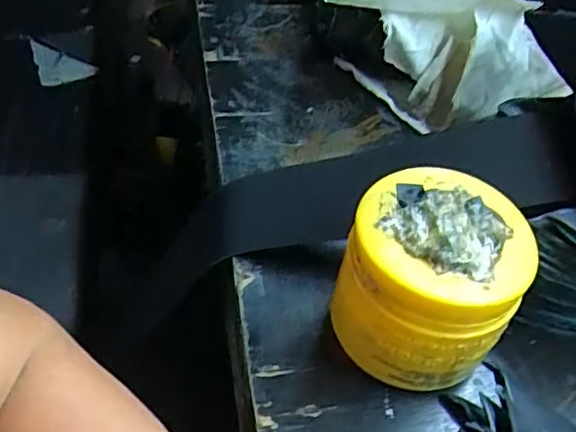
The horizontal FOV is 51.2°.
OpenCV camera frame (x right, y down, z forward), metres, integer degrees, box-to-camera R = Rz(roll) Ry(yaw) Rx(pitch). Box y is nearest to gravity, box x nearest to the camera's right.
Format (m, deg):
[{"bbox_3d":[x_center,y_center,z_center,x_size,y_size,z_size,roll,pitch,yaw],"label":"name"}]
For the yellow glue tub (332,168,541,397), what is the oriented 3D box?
[{"bbox_3d":[0.075,0.041,0.333,0.087,0.099,0.083,3,47,-3],"label":"yellow glue tub"}]

